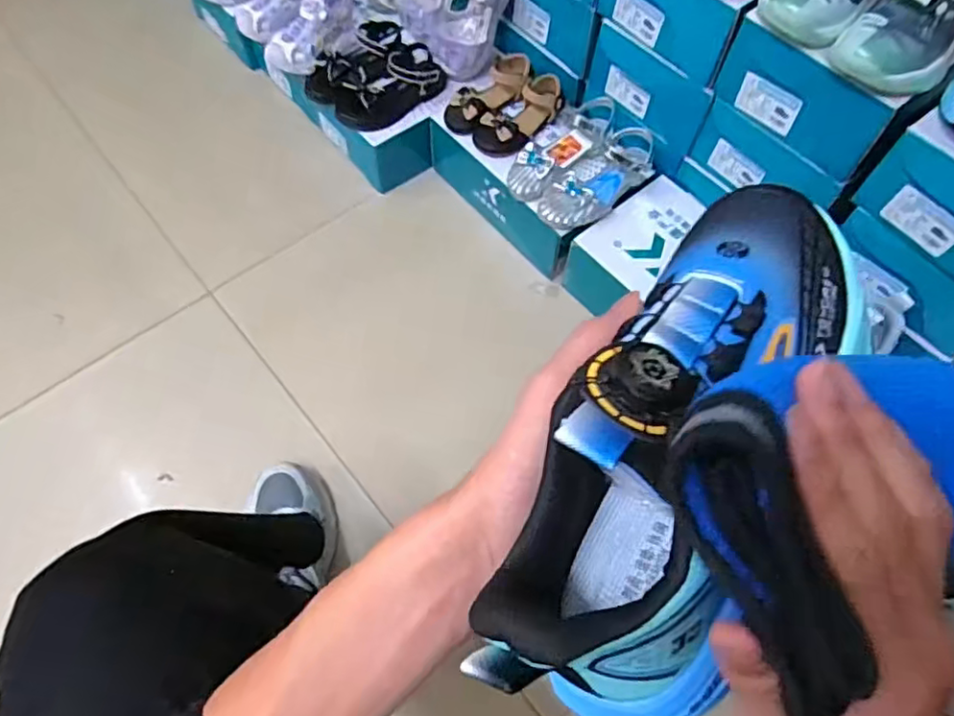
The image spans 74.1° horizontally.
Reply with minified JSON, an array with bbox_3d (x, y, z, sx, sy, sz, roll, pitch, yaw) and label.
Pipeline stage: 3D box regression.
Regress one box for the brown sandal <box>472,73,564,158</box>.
[{"bbox_3d":[0.071,-0.385,1.028,0.092,0.062,0.170,29,65,13],"label":"brown sandal"}]

